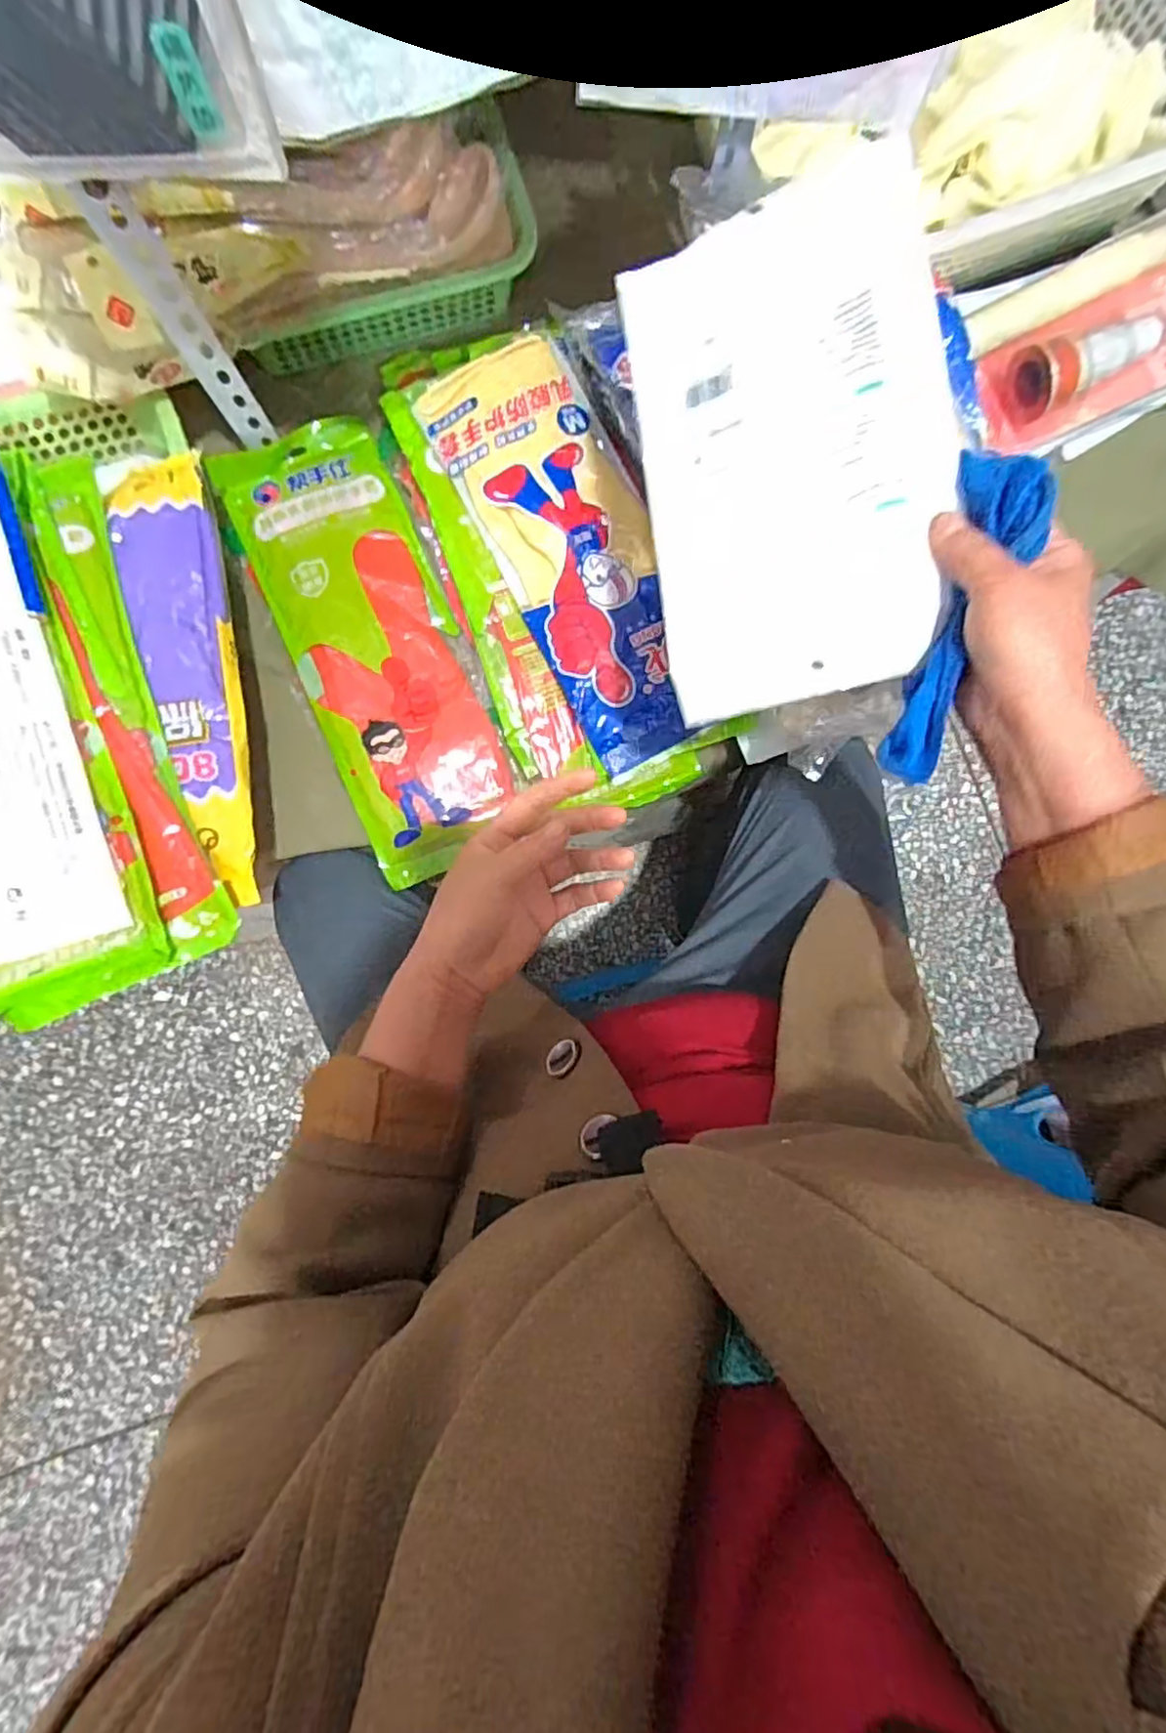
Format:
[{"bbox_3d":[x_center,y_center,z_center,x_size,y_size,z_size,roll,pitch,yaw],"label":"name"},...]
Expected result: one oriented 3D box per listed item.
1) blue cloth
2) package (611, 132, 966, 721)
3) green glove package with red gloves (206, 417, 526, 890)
[{"bbox_3d":[0.193,-0.126,0.347,0.037,0.025,0.164,16,99,0],"label":"blue cloth"},{"bbox_3d":[0.118,-0.245,0.394,0.165,0.011,0.290,-8,86,27],"label":"package"},{"bbox_3d":[-0.196,-0.209,0.625,0.151,0.025,0.427,-23,87,-3],"label":"green glove package with red gloves"}]

